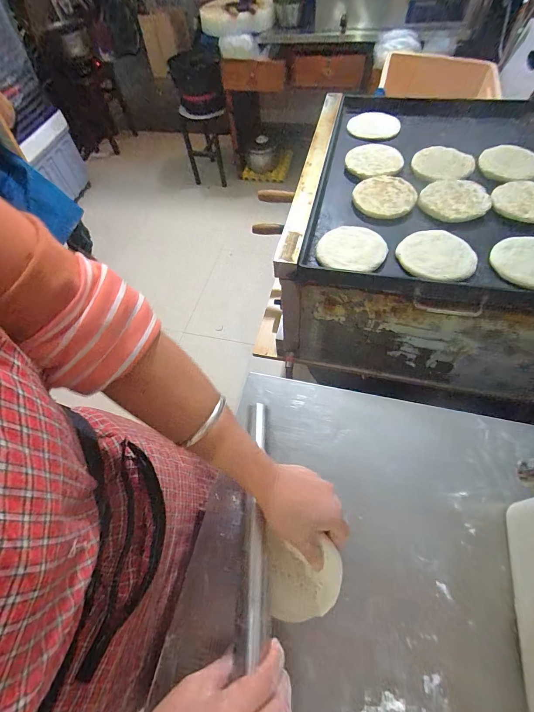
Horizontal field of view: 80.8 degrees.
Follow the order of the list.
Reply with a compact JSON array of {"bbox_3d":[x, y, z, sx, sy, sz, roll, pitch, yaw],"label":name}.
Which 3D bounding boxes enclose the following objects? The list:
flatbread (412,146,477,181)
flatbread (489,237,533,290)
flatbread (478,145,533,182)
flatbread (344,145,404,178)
[{"bbox_3d":[0.386,-0.421,0.689,0.125,0.014,0.125,16,62,14],"label":"flatbread"},{"bbox_3d":[0.463,-0.164,0.546,0.123,0.020,0.123,-2,59,4],"label":"flatbread"},{"bbox_3d":[0.516,-0.411,0.663,0.124,0.014,0.124,-2,62,3],"label":"flatbread"},{"bbox_3d":[0.238,-0.439,0.704,0.097,0.028,0.119,-26,61,-10],"label":"flatbread"}]

